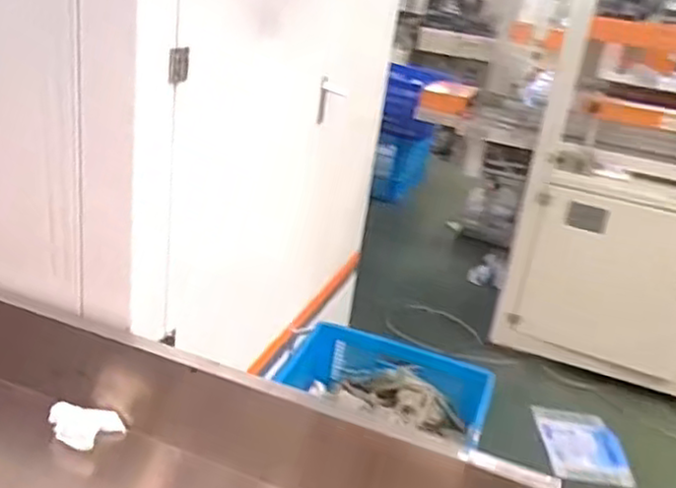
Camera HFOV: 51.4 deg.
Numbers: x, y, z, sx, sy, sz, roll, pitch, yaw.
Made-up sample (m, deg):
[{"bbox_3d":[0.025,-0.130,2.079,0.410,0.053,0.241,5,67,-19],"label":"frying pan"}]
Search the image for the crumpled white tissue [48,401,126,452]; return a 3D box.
[{"bbox_3d":[-0.385,0.281,1.085,0.107,0.053,0.063,-1,24,-20],"label":"crumpled white tissue"}]

